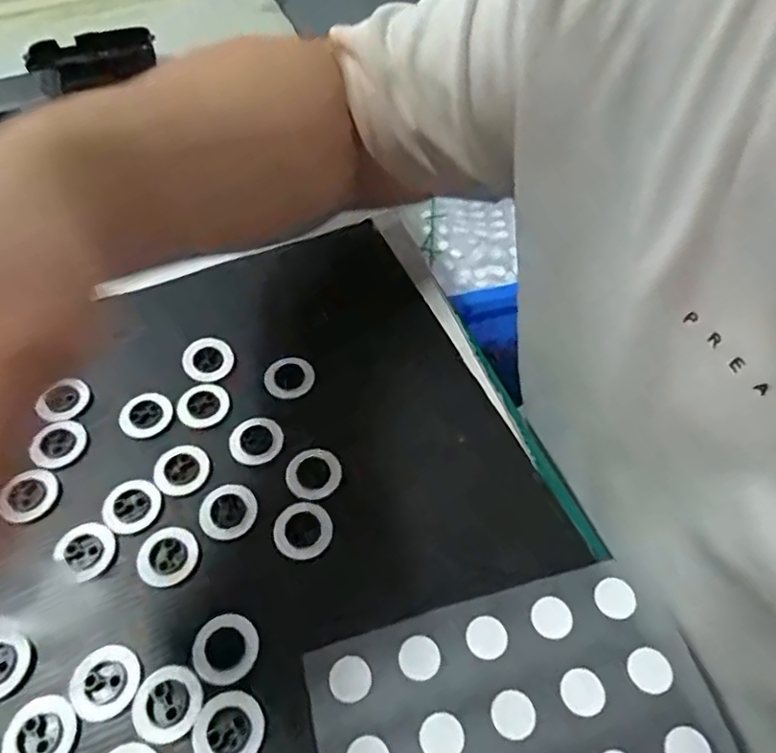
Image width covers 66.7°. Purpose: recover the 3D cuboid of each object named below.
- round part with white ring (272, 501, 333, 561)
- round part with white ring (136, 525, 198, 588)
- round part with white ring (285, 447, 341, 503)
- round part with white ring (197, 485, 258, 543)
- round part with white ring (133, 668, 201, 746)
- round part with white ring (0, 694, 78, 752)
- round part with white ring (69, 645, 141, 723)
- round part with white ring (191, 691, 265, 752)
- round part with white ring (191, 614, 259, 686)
[{"bbox_3d":[-0.042,0.075,0.289,0.027,0.006,0.027,-1,55,1],"label":"round part with white ring"},{"bbox_3d":[-0.106,0.085,0.282,0.028,0.004,0.028,-1,55,1],"label":"round part with white ring"},{"bbox_3d":[-0.039,0.050,0.306,0.028,0.004,0.027,-1,55,1],"label":"round part with white ring"},{"bbox_3d":[-0.080,0.067,0.295,0.028,0.004,0.027,-1,55,1],"label":"round part with white ring"},{"bbox_3d":[-0.092,0.136,0.245,0.027,0.004,0.027,-1,55,1],"label":"round part with white ring"},{"bbox_3d":[-0.142,0.146,0.240,0.028,0.004,0.028,-1,55,1],"label":"round part with white ring"},{"bbox_3d":[-0.121,0.130,0.251,0.028,0.004,0.028,-1,55,1],"label":"round part with white ring"},{"bbox_3d":[-0.065,0.144,0.240,0.028,0.004,0.028,-1,55,1],"label":"round part with white ring"},{"bbox_3d":[-0.071,0.118,0.258,0.027,0.004,0.027,-1,55,1],"label":"round part with white ring"}]

